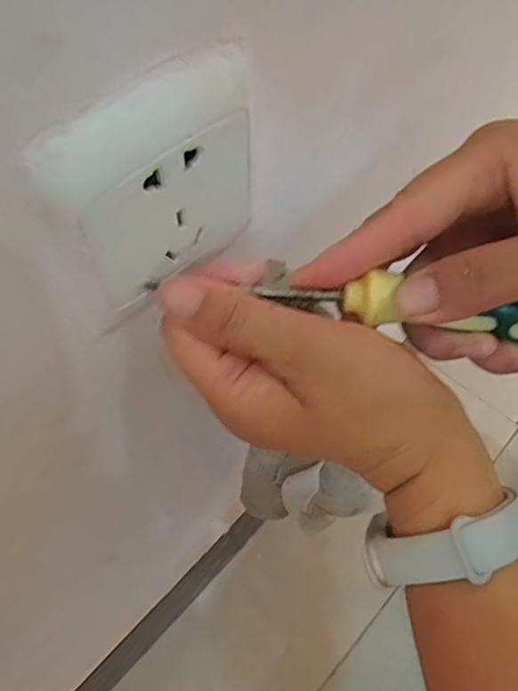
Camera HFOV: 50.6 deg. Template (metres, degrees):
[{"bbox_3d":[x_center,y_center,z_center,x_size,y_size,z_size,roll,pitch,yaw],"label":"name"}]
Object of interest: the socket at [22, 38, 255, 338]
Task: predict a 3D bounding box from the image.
[{"bbox_3d":[-0.033,-0.052,0.186,0.010,0.075,0.081,39,67,22],"label":"socket"}]

